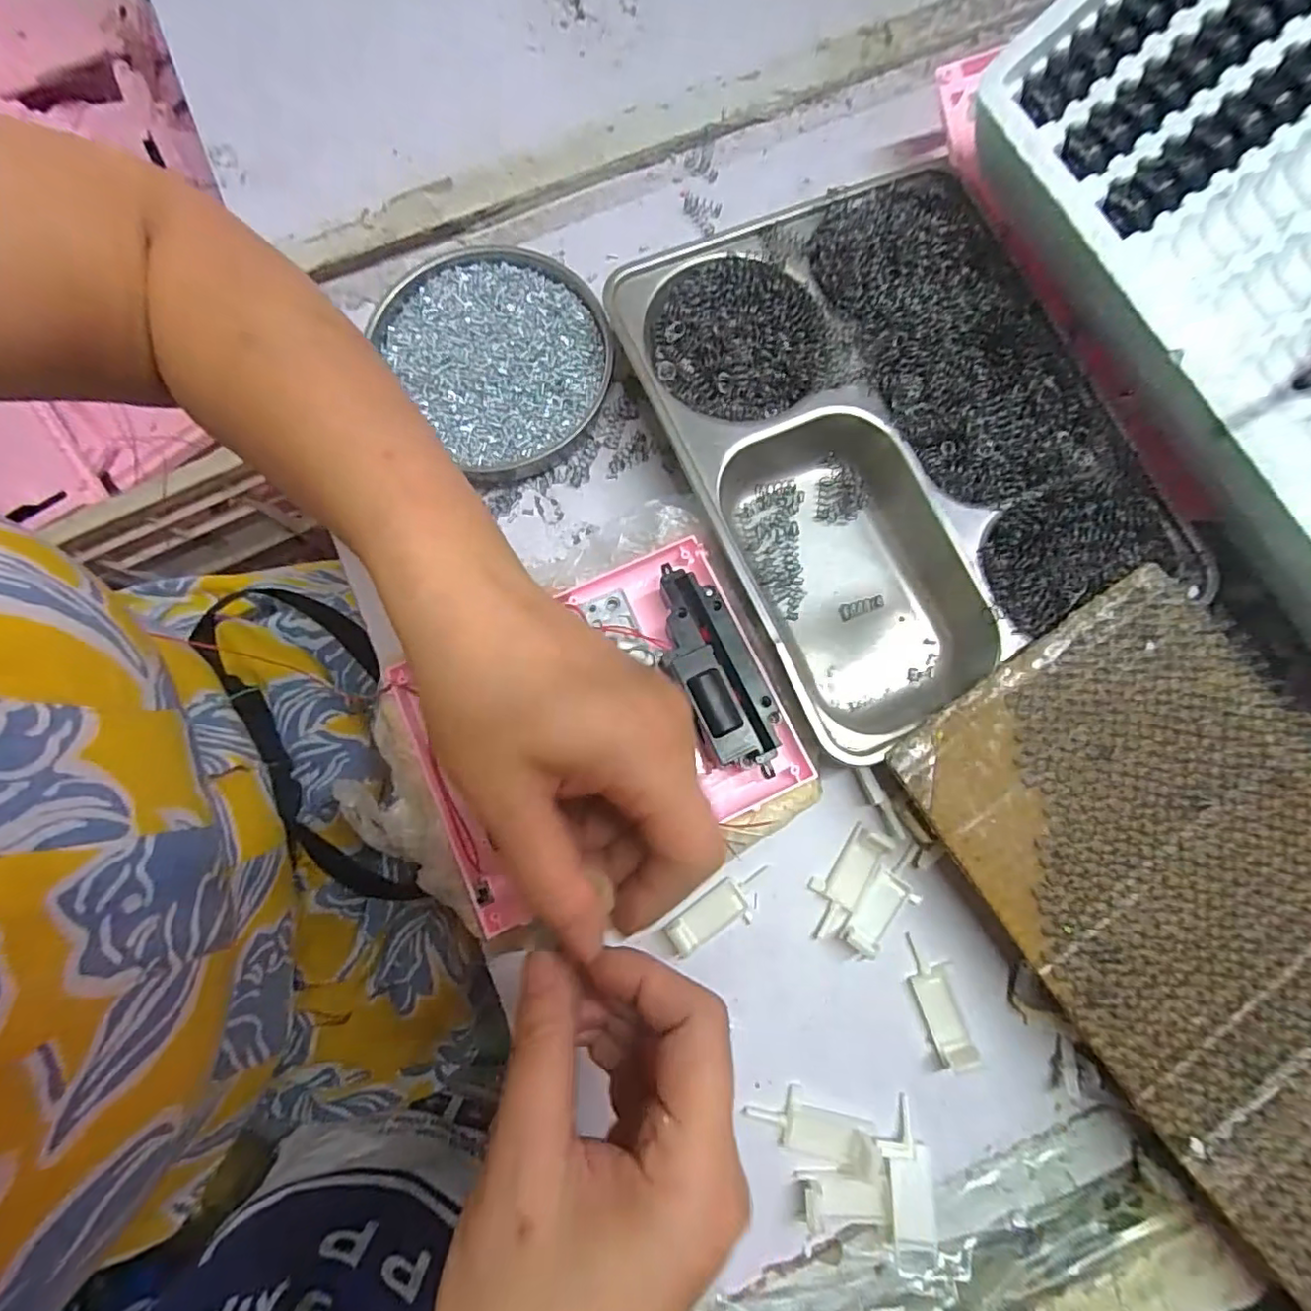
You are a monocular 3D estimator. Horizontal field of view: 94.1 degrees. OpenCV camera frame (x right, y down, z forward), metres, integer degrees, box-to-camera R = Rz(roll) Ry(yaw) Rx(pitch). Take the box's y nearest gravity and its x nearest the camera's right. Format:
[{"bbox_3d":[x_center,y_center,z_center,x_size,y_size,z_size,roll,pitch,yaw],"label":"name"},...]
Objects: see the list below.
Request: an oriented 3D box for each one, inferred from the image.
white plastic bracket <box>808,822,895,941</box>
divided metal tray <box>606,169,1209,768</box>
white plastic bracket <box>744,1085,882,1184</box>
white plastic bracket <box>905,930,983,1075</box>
[{"bbox_3d":[0.094,0.112,0.301,0.021,0.015,0.058,38,83,7],"label":"white plastic bracket"},{"bbox_3d":[0.117,-0.111,0.321,0.209,0.053,0.268,-24,80,-3],"label":"divided metal tray"},{"bbox_3d":[0.074,0.220,0.283,0.059,0.013,0.025,13,79,16],"label":"white plastic bracket"},{"bbox_3d":[0.137,0.165,0.291,0.018,0.015,0.057,-17,80,-2],"label":"white plastic bracket"}]

